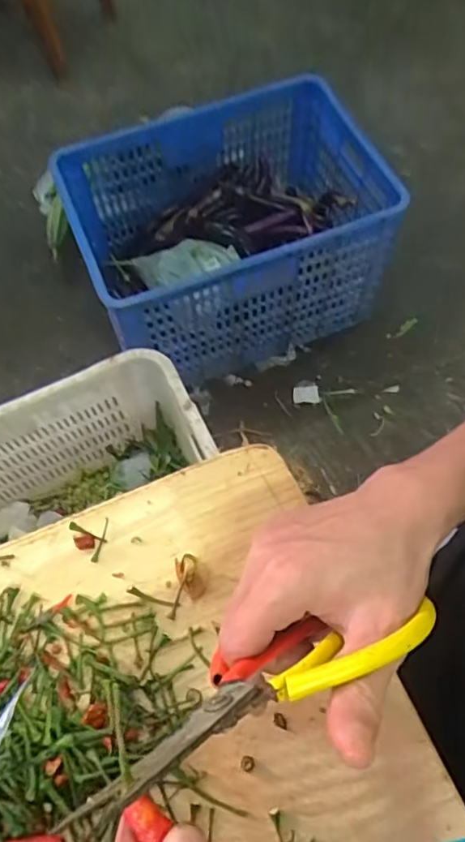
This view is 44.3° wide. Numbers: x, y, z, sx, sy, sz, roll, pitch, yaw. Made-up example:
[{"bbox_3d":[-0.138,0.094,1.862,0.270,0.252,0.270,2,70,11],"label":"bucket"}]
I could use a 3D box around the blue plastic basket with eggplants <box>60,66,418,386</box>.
[{"bbox_3d":[-0.002,-0.430,1.256,0.624,0.339,0.491,-20,66,-7],"label":"blue plastic basket with eggplants"}]

